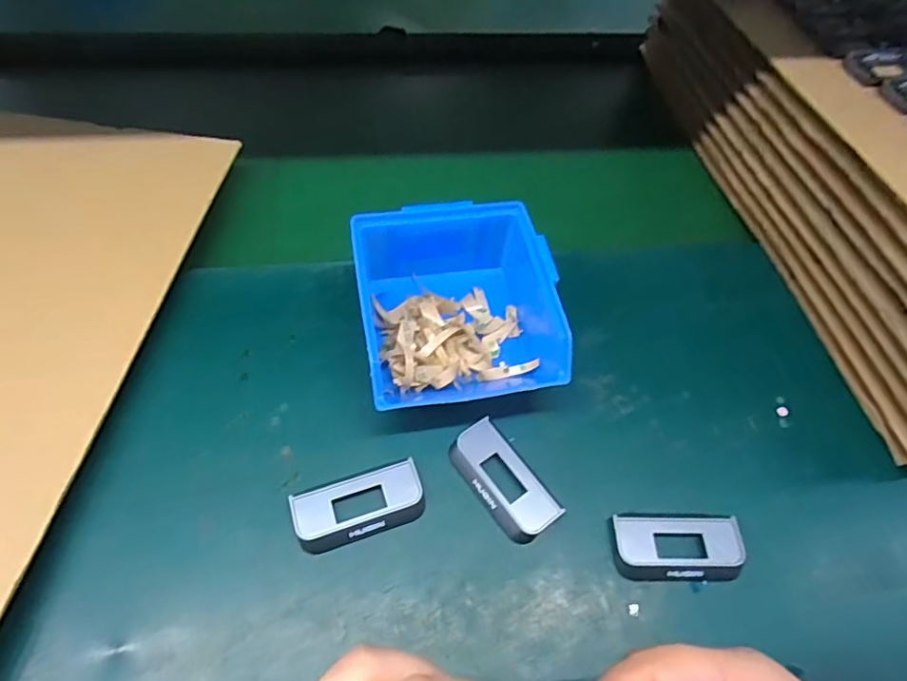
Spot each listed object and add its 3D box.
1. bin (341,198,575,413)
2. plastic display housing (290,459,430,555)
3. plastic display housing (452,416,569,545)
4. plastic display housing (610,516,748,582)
[{"bbox_3d":[0.001,-0.022,0.368,0.122,0.067,0.135,-7,57,-9],"label":"bin"},{"bbox_3d":[-0.054,0.097,0.320,0.074,0.009,0.034,-14,58,-14],"label":"plastic display housing"},{"bbox_3d":[0.031,0.084,0.334,0.037,0.011,0.073,-31,64,-23],"label":"plastic display housing"},{"bbox_3d":[0.133,0.122,0.321,0.078,0.010,0.035,2,56,-3],"label":"plastic display housing"}]

